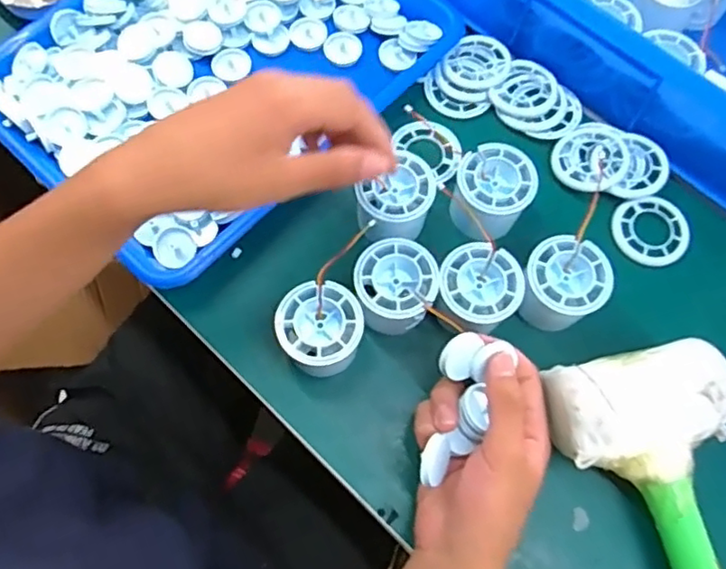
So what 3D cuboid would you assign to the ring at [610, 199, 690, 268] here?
[{"bbox_3d":[0.221,-0.040,0.471,0.056,0.010,0.053,1,70,-2],"label":"ring"}]

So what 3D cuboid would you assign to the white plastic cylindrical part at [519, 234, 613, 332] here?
[{"bbox_3d":[0.138,0.001,0.432,0.054,0.050,0.054,1,70,-2],"label":"white plastic cylindrical part"}]

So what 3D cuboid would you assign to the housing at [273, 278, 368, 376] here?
[{"bbox_3d":[-0.029,0.033,0.421,0.054,0.056,0.052,1,70,-2],"label":"housing"}]

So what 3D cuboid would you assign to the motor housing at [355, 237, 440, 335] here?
[{"bbox_3d":[0.022,0.003,0.428,0.052,0.051,0.053,1,70,-2],"label":"motor housing"}]

